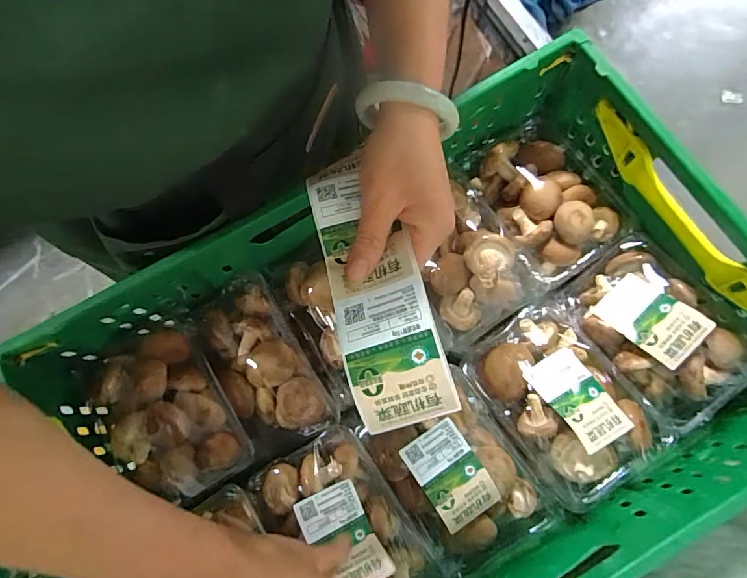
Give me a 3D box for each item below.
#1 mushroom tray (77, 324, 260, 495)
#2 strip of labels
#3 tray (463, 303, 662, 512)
[{"bbox_3d":[-0.202,0.123,0.458,0.113,0.042,0.159,-30,79,-6],"label":"mushroom tray"},{"bbox_3d":[-0.004,-0.008,0.311,0.058,0.031,0.191,-17,67,-3],"label":"strip of labels"},{"bbox_3d":[0.187,0.114,0.448,0.120,0.065,0.186,-30,79,-6],"label":"tray"}]

